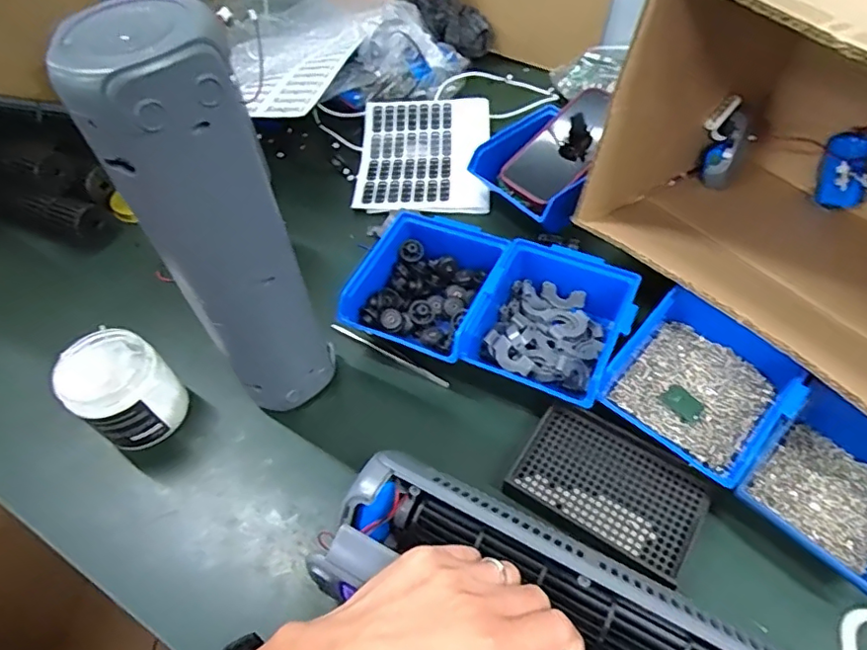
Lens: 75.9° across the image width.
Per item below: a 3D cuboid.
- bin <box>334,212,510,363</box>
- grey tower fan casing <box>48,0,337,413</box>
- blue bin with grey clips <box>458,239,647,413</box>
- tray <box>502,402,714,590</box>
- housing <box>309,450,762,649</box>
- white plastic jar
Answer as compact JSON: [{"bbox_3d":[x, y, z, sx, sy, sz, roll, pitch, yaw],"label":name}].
[{"bbox_3d":[-0.001,-0.035,0.527,0.116,0.067,0.149,20,58,18],"label":"bin"},{"bbox_3d":[-0.139,-0.045,0.396,0.085,0.317,0.072,-29,57,-17],"label":"grey tower fan casing"},{"bbox_3d":[0.103,-0.003,0.485,0.121,0.051,0.135,21,58,18],"label":"blue bin with grey clips"},{"bbox_3d":[0.134,0.125,0.427,0.132,0.017,0.089,28,61,22],"label":"tray"},{"bbox_3d":[0.076,0.179,0.325,0.303,0.046,0.100,26,60,22],"label":"housing"},{"bbox_3d":[-0.259,0.056,0.474,0.071,0.089,0.075,-2,54,2],"label":"white plastic jar"}]

